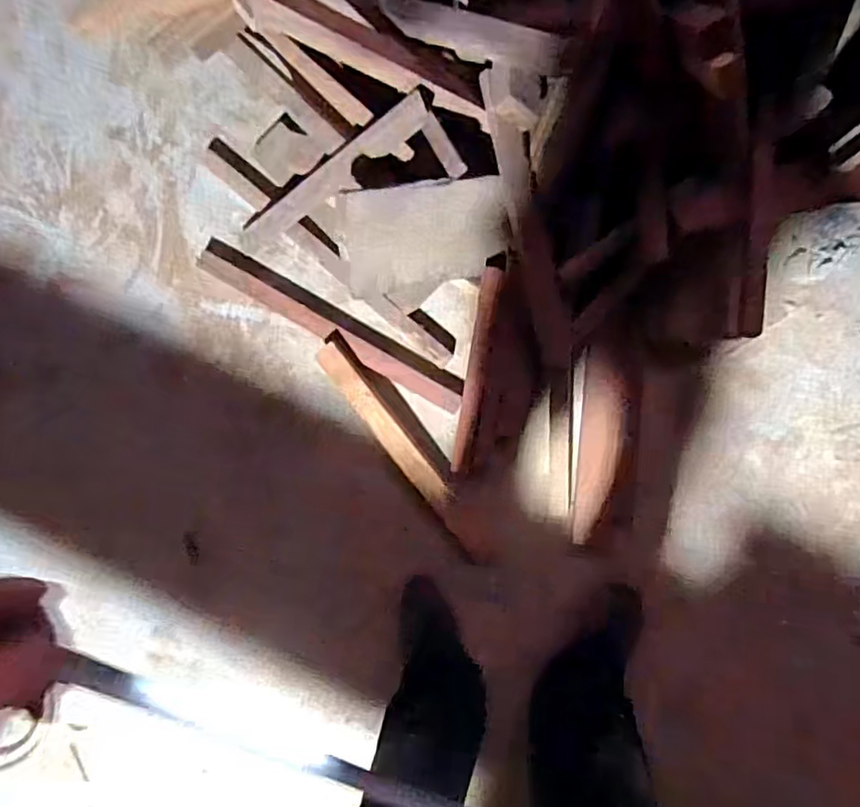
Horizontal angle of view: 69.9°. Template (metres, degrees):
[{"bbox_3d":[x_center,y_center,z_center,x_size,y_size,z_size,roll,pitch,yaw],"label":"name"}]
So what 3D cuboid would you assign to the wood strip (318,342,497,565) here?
[{"bbox_3d":[-0.044,0.088,1.094,0.052,0.026,0.471,-38,85,7],"label":"wood strip"}]

